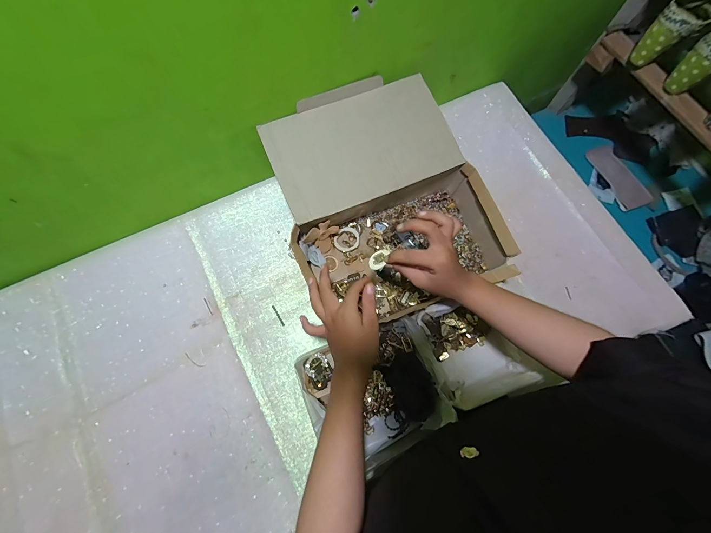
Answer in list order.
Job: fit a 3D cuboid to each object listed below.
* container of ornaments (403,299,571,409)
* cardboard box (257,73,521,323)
[{"bbox_3d":[0.186,0.137,0.518,0.156,0.080,0.168,-24,74,-9],"label":"container of ornaments"},{"bbox_3d":[0.049,-0.116,0.558,0.334,0.141,0.376,-18,73,-7],"label":"cardboard box"}]

